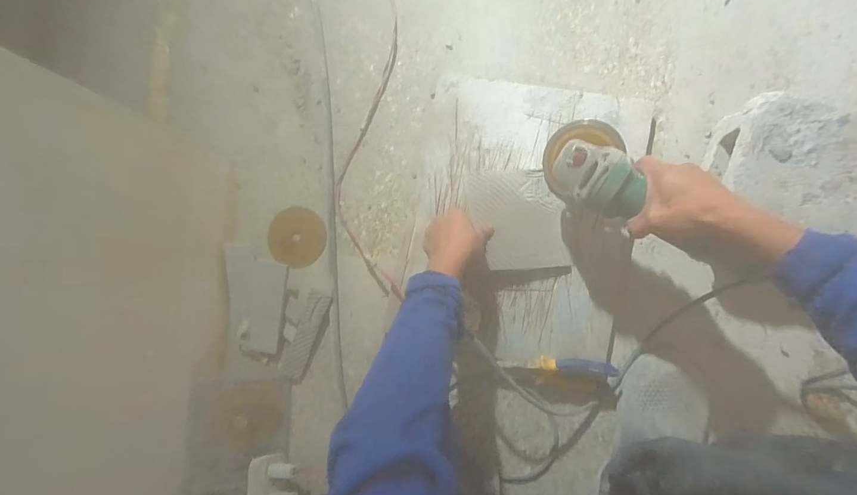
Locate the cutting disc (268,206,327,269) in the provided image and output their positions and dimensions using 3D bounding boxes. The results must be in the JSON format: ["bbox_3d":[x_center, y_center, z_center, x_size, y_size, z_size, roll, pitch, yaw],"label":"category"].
[{"bbox_3d":[-0.225,-0.018,0.637,0.105,0.006,0.098,-1,78,5],"label":"cutting disc"}]

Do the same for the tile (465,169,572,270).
[{"bbox_3d":[0.131,-0.041,0.555,0.140,0.008,0.145,-5,90,-5],"label":"tile"}]

